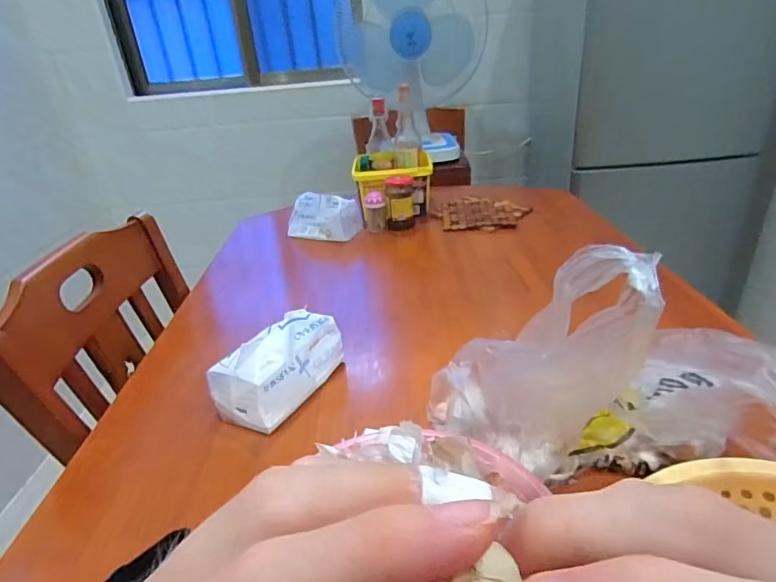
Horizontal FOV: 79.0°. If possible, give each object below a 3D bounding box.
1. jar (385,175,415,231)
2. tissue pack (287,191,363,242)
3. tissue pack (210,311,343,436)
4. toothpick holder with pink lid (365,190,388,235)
[{"bbox_3d":[0.029,-0.204,1.089,0.064,0.115,0.068,-4,28,2],"label":"jar"},{"bbox_3d":[-0.141,-0.168,1.067,0.160,0.089,0.083,9,32,25],"label":"tissue pack"},{"bbox_3d":[-0.137,0.088,0.593,0.080,0.084,0.158,12,33,28],"label":"tissue pack"},{"bbox_3d":[-0.027,-0.183,1.088,0.048,0.086,0.038,-5,28,1],"label":"toothpick holder with pink lid"}]

